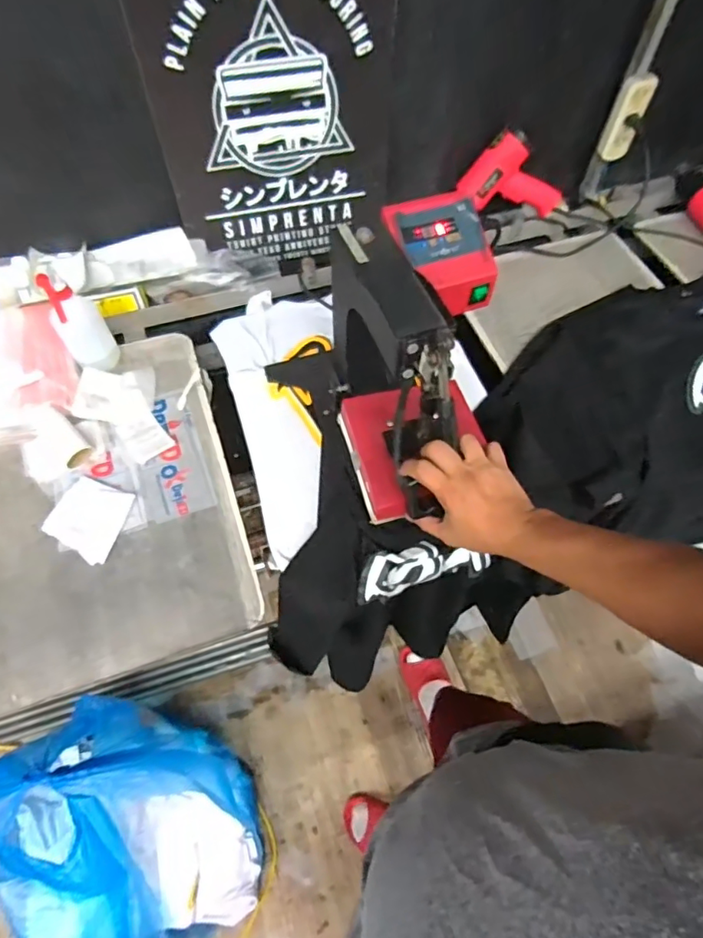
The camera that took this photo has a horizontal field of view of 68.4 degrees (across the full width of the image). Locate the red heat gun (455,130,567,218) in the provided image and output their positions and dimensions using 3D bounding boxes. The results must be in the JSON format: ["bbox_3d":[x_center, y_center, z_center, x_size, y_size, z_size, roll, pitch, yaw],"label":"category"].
[{"bbox_3d":[0.321,-0.575,1.062,0.194,0.138,0.075,27,32,-36],"label":"red heat gun"}]

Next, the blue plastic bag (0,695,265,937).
[{"bbox_3d":[-0.423,0.755,1.014,0.466,0.454,0.448,18,61,9],"label":"blue plastic bag"}]

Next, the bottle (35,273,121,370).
[{"bbox_3d":[-0.416,-0.224,0.794,0.068,0.189,0.064,-33,66,-18],"label":"bottle"}]

